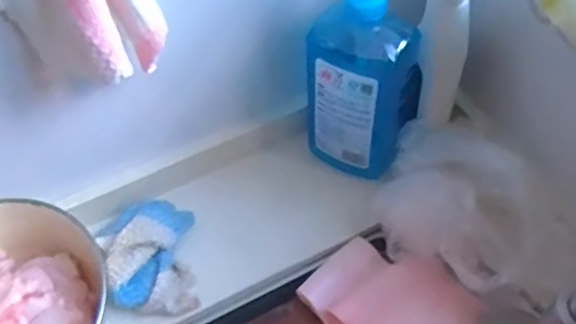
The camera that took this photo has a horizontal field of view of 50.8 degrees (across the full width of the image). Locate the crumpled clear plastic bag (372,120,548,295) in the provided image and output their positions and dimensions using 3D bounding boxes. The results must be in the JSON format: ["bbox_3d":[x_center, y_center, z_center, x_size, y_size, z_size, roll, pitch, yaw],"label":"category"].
[{"bbox_3d":[0.148,0.040,0.557,0.102,0.114,0.164,-29,58,-18],"label":"crumpled clear plastic bag"}]

